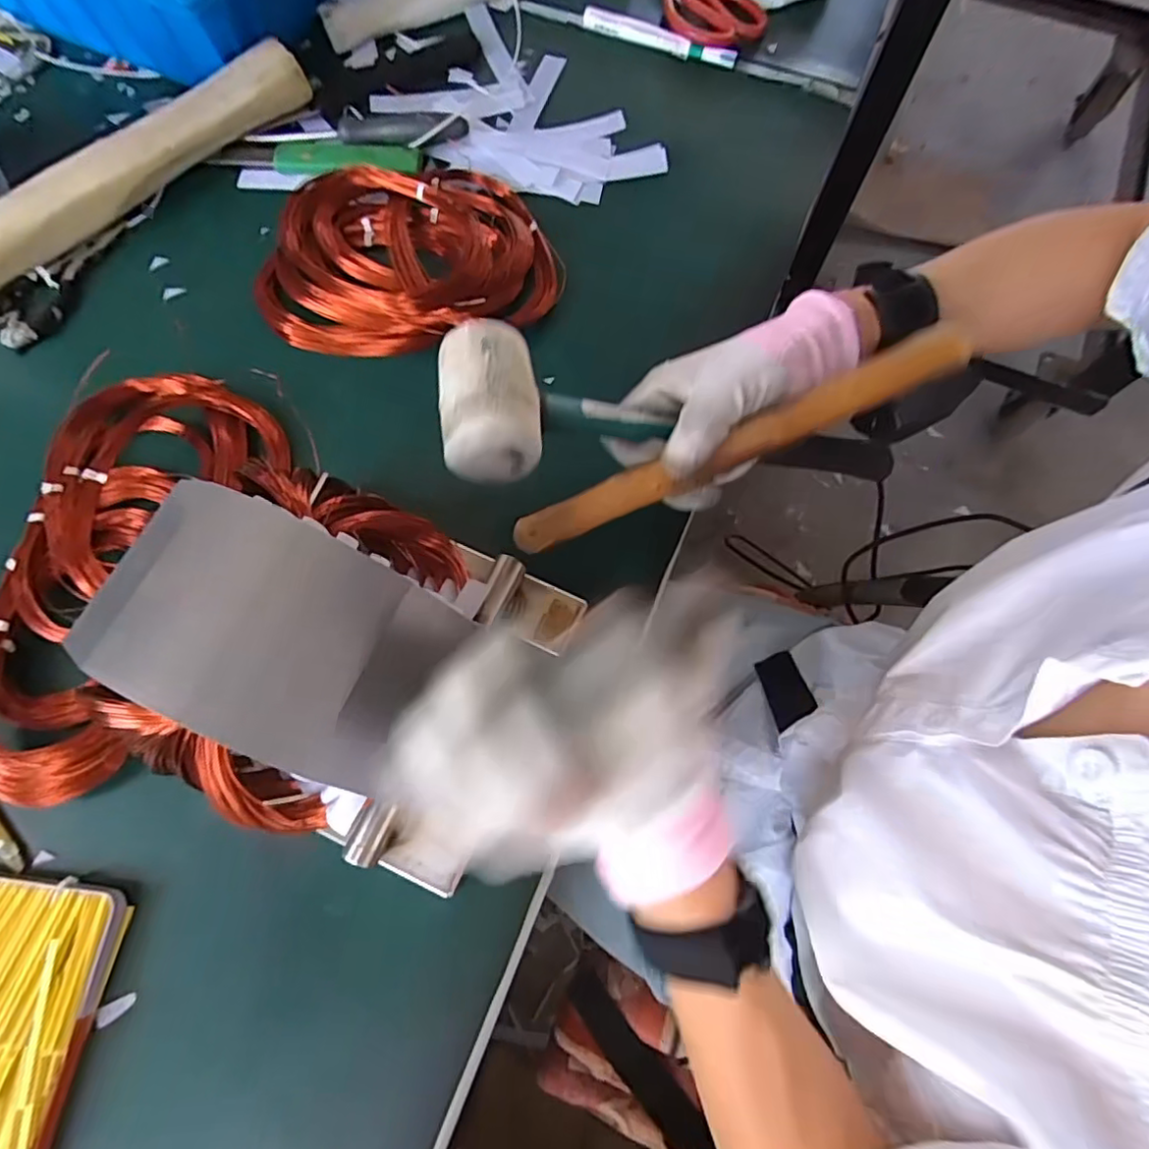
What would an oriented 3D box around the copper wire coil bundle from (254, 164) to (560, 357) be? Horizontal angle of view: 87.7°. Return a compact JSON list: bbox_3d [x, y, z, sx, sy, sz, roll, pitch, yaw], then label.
[{"bbox_3d":[-0.127,-0.244,0.450,0.210,0.033,0.149,-8,72,-2],"label":"copper wire coil bundle"}]

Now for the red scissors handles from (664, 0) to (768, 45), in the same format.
[{"bbox_3d":[0.127,-0.504,0.537,0.091,0.017,0.067,2,72,1],"label":"red scissors handles"}]

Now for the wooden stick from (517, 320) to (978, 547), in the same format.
[{"bbox_3d":[0.084,-0.069,0.317,0.249,0.016,0.020,-23,72,8],"label":"wooden stick"}]

